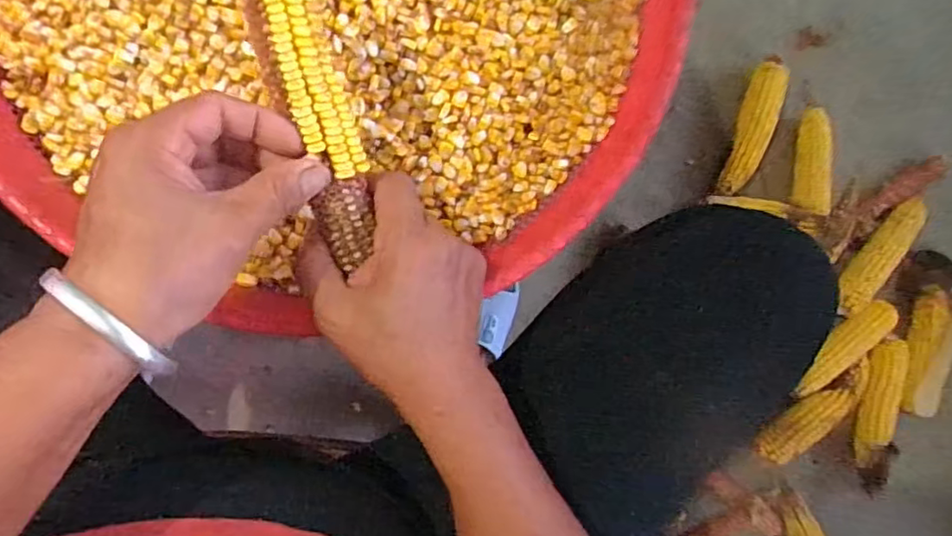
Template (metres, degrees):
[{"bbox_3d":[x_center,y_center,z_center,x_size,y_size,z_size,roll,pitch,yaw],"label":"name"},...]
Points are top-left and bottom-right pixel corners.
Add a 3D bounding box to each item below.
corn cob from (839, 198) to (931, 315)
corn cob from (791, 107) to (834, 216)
[{"bbox_3d":[0.547,-0.022,0.814,0.036,0.041,0.185,38,85,-5],"label":"corn cob"},{"bbox_3d":[0.451,-0.139,0.809,0.032,0.040,0.169,15,68,-7],"label":"corn cob"}]

